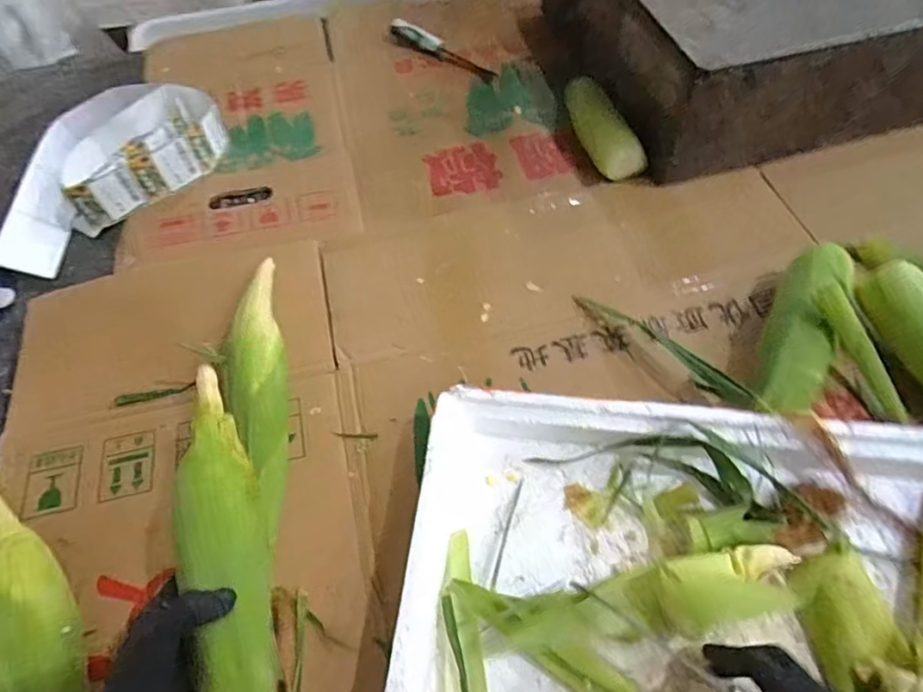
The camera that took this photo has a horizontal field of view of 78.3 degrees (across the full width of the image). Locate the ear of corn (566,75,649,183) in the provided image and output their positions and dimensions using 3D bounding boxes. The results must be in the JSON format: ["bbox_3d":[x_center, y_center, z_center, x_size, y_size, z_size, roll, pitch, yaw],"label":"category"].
[{"bbox_3d":[0.175,-0.281,0.722,0.052,0.051,0.158,-18,59,-8],"label":"ear of corn"}]

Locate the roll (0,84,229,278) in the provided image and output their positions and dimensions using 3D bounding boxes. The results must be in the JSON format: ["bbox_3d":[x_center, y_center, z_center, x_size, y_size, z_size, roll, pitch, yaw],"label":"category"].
[{"bbox_3d":[-0.456,-0.232,0.711,0.184,0.065,0.307,38,67,22],"label":"roll"}]

